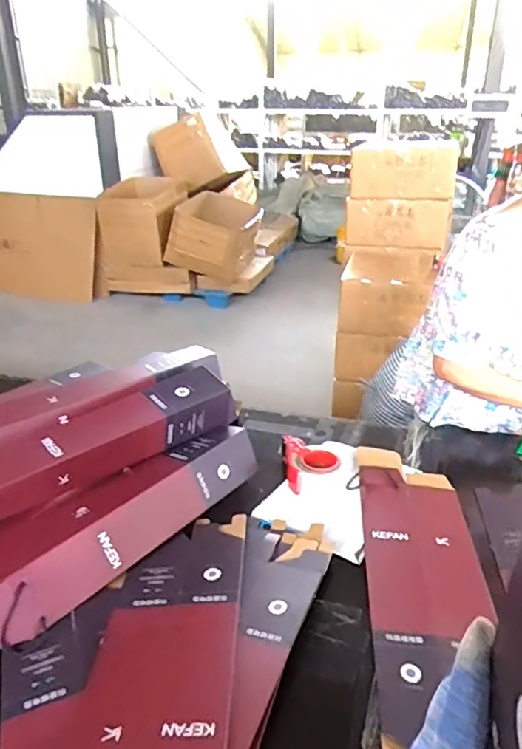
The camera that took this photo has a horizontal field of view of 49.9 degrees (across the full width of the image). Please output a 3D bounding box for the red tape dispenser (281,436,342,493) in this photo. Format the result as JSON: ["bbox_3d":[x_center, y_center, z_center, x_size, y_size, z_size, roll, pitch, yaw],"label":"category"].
[{"bbox_3d":[0.108,0.186,1.206,0.113,0.058,0.131,-3,26,-5],"label":"red tape dispenser"}]

